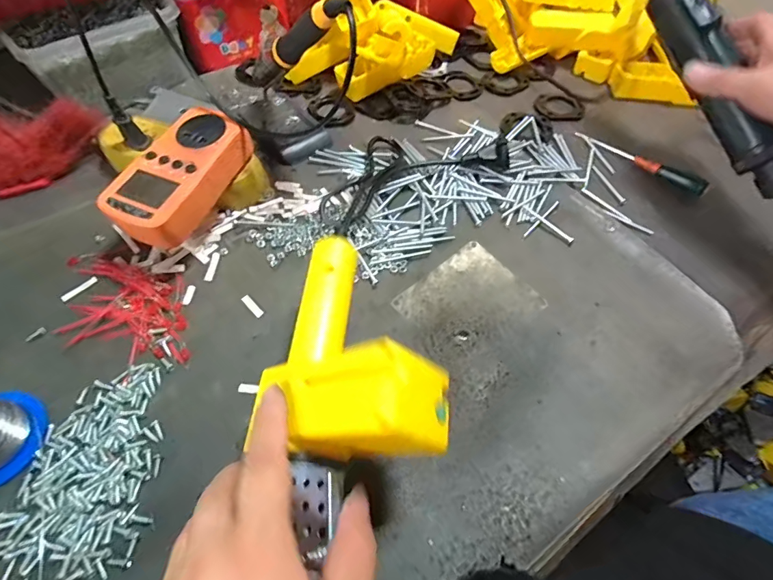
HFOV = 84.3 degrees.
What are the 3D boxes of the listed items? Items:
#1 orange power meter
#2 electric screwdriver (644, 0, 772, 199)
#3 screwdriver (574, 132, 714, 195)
[{"bbox_3d":[-0.170,-0.094,0.349,0.067,0.031,0.125,22,59,12],"label":"orange power meter"},{"bbox_3d":[0.288,-0.183,0.373,0.042,0.041,0.284,-21,83,-15],"label":"electric screwdriver"},{"bbox_3d":[0.269,-0.139,0.451,0.136,0.012,0.019,40,64,21],"label":"screwdriver"}]

